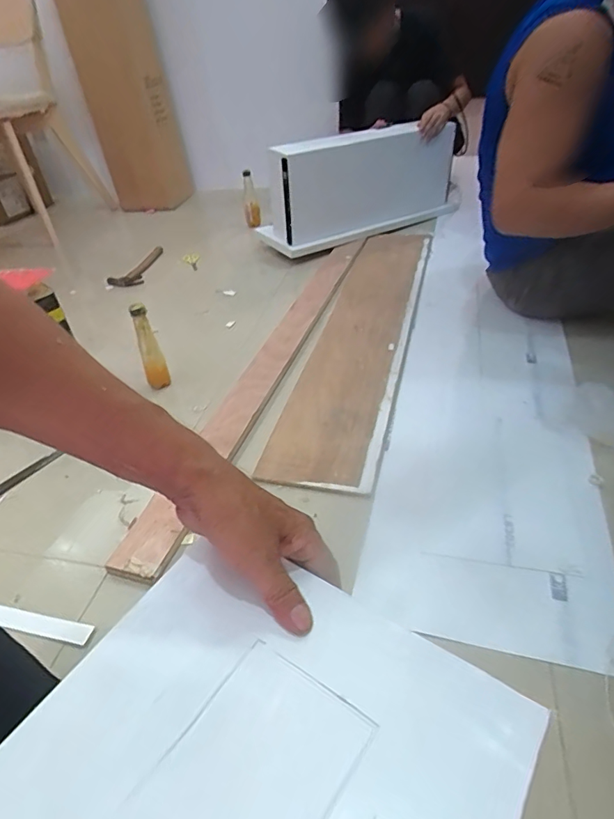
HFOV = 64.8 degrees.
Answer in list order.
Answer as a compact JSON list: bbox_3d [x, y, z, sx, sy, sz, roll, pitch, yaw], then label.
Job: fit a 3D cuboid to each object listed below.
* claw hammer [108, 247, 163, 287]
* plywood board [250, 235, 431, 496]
[{"bbox_3d":[-0.563,-0.474,1.605,0.118,0.040,0.264,-1,39,8],"label":"claw hammer"},{"bbox_3d":[0.150,-0.217,1.198,0.223,0.028,1.165,5,40,16],"label":"plywood board"}]

